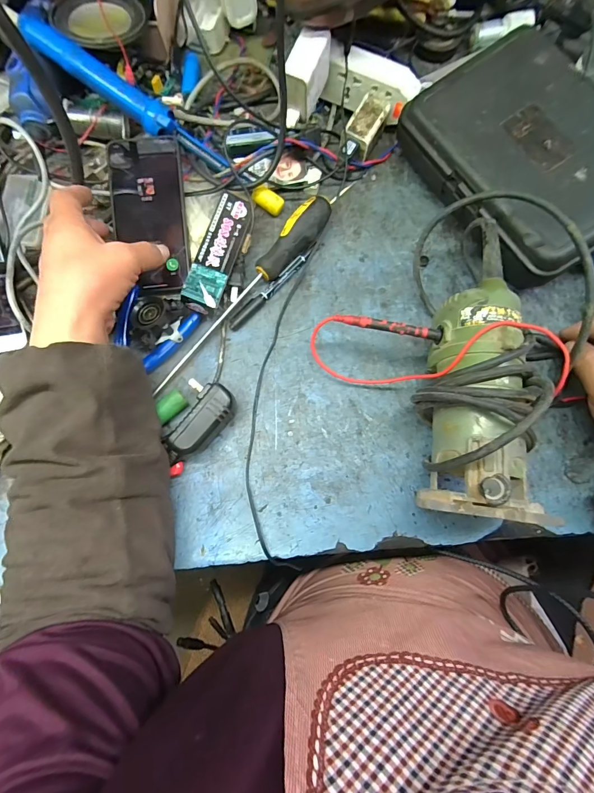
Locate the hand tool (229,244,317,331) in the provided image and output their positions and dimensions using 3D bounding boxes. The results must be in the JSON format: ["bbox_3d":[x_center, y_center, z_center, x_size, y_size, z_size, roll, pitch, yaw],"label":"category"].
[{"bbox_3d":[-0.024,-0.118,0.392,0.011,0.010,0.129,43,80,9],"label":"hand tool"}]

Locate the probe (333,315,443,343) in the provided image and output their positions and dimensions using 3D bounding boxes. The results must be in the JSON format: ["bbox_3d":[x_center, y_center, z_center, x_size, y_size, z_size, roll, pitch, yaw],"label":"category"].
[{"bbox_3d":[0.080,-0.062,0.323,0.092,0.010,0.010,12,77,3],"label":"probe"}]

